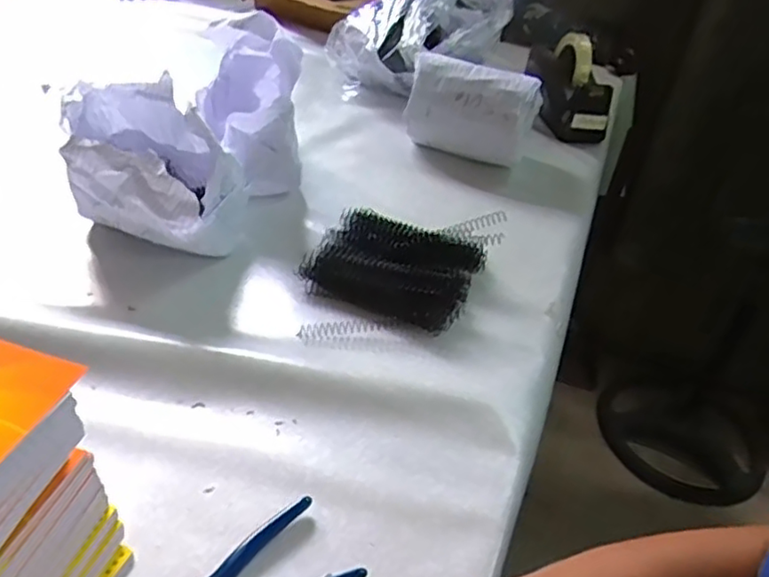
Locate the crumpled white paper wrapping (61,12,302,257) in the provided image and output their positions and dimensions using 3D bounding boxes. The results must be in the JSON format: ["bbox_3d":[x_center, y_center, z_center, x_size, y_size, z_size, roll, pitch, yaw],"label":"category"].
[{"bbox_3d":[-0.207,-0.184,0.724,0.197,0.162,0.365,16,38,10],"label":"crumpled white paper wrapping"}]

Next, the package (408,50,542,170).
[{"bbox_3d":[0.118,-0.242,0.886,0.176,0.120,0.070,19,39,14],"label":"package"}]

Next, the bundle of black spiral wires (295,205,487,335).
[{"bbox_3d":[0.012,-0.026,0.668,0.163,0.035,0.133,21,39,17],"label":"bundle of black spiral wires"}]

